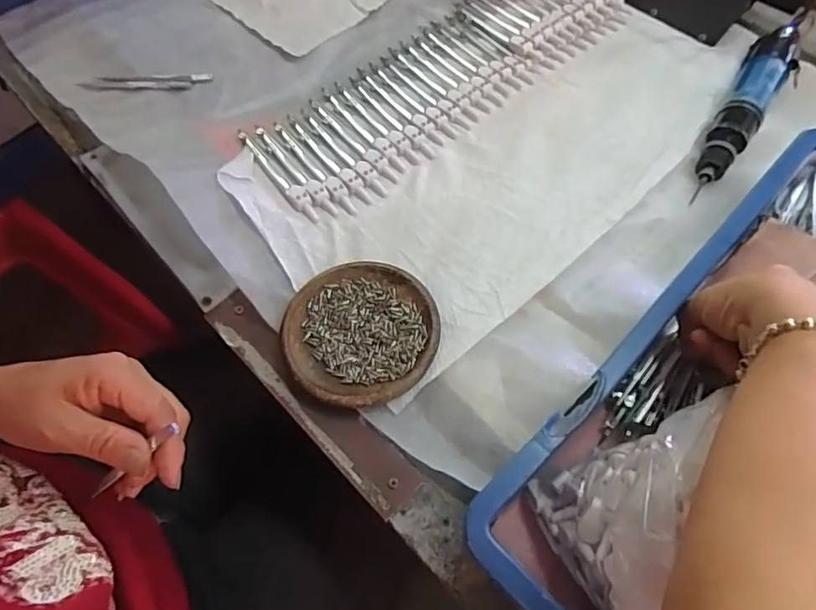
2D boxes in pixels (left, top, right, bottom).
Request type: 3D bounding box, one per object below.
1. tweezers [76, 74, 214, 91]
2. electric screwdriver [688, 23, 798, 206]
[{"bbox_3d":[-0.257,-0.217,0.540,0.124,0.007,0.020,-4,61,-1],"label":"tweezers"},{"bbox_3d":[0.323,-0.193,0.515,0.039,0.029,0.237,28,65,15],"label":"electric screwdriver"}]

